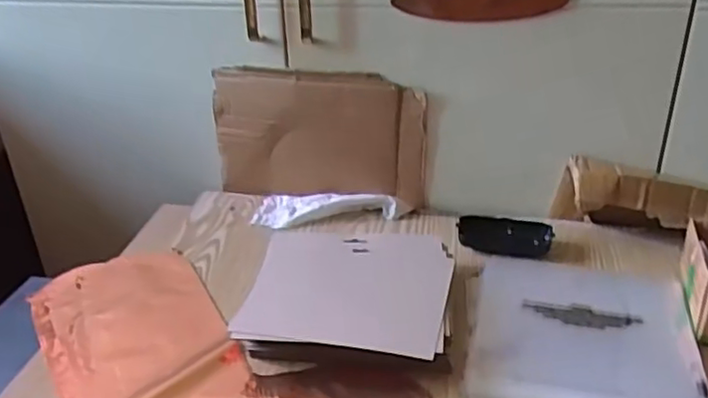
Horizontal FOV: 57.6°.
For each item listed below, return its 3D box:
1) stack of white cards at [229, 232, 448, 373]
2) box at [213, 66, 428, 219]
[{"bbox_3d":[-0.003,0.098,0.652,0.198,0.038,0.190,3,28,9],"label":"stack of white cards"},{"bbox_3d":[-0.047,-0.078,0.829,0.271,0.169,0.021,4,29,11],"label":"box"}]

